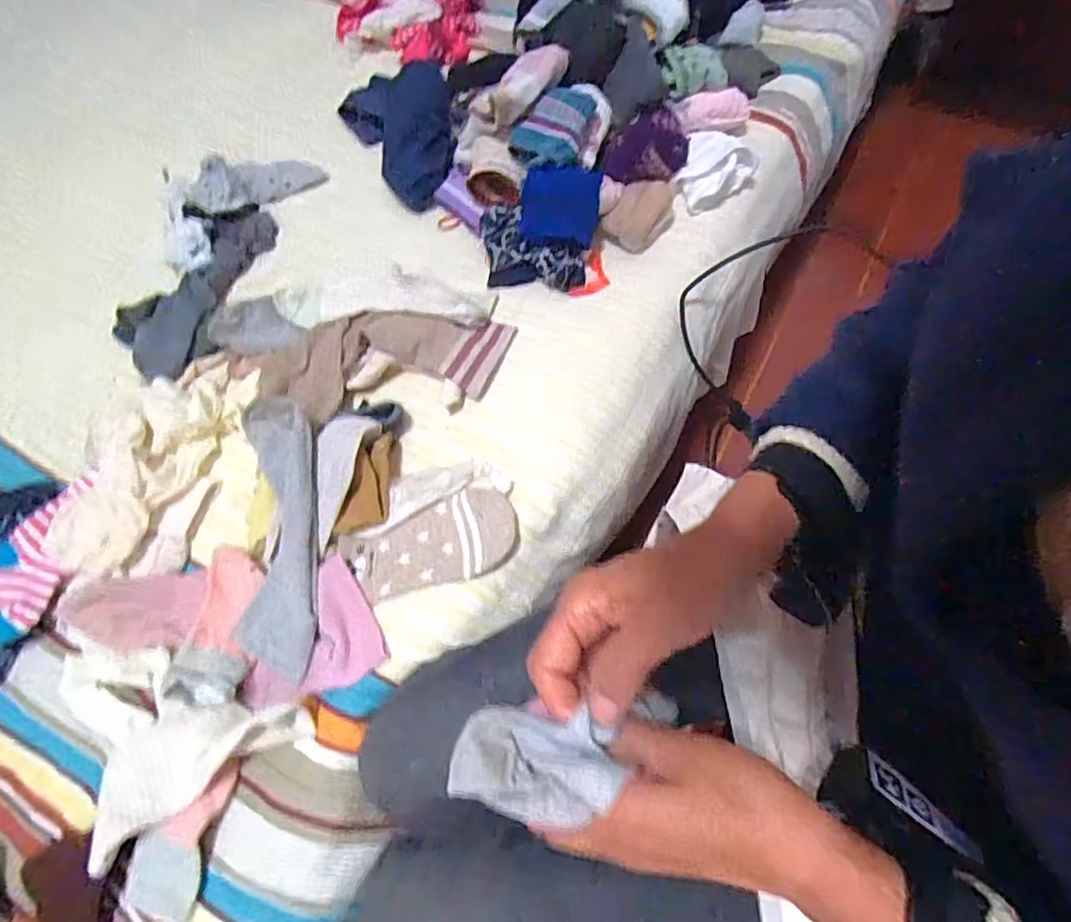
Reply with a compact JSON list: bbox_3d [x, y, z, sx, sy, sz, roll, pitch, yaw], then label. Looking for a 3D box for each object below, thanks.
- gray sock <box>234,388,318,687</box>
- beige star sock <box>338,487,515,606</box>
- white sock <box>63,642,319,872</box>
[{"bbox_3d":[-0.207,0.057,0.475,0.066,0.029,0.215,-6,78,0],"label":"gray sock"},{"bbox_3d":[-0.085,0.068,0.482,0.141,0.021,0.071,-21,67,-6],"label":"beige star sock"},{"bbox_3d":[-0.264,0.177,0.430,0.153,0.038,0.172,-35,69,-12],"label":"white sock"}]

